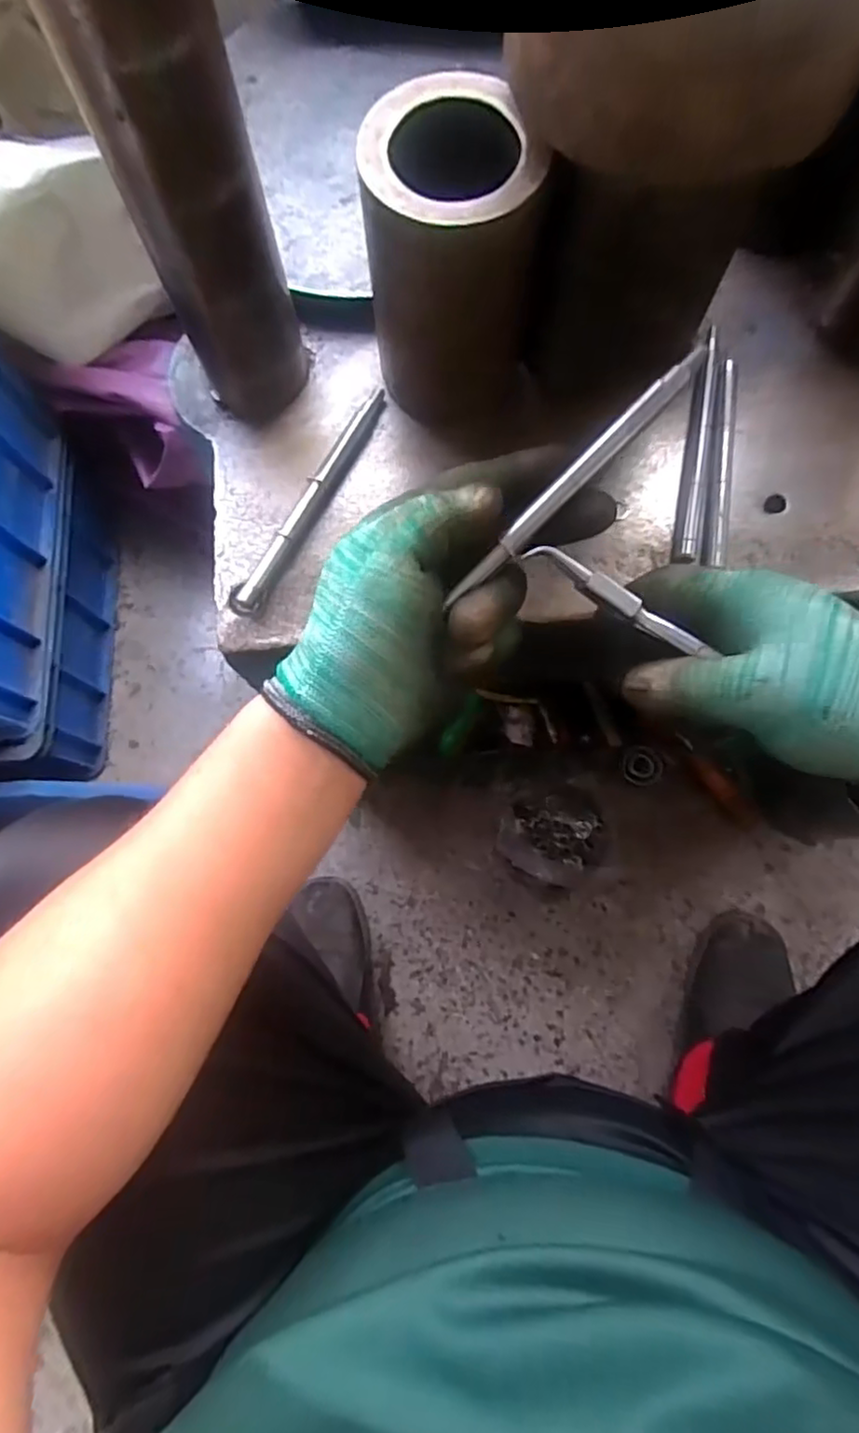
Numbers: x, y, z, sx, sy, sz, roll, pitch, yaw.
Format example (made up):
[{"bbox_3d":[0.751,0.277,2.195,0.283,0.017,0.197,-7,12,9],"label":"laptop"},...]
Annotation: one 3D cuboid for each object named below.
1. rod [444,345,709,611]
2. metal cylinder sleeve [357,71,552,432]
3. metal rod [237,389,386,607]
[{"bbox_3d":[0.064,-0.106,0.289,0.146,0.006,0.011,-45,80,5],"label":"rod"},{"bbox_3d":[0.011,-0.234,0.355,0.083,0.131,0.092,-2,76,0],"label":"metal cylinder sleeve"},{"bbox_3d":[-0.071,-0.136,0.401,0.010,0.016,0.163,26,78,7],"label":"metal rod"}]

